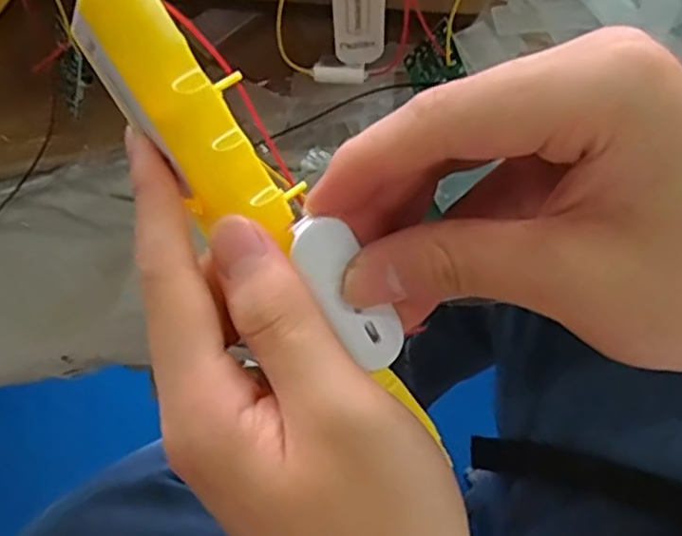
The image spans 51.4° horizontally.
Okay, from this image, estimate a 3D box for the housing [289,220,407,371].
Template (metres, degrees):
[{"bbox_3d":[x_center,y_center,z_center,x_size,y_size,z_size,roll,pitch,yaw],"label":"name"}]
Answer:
[{"bbox_3d":[0.002,0.007,0.192,0.017,0.004,0.049,-37,115,-10],"label":"housing"}]

